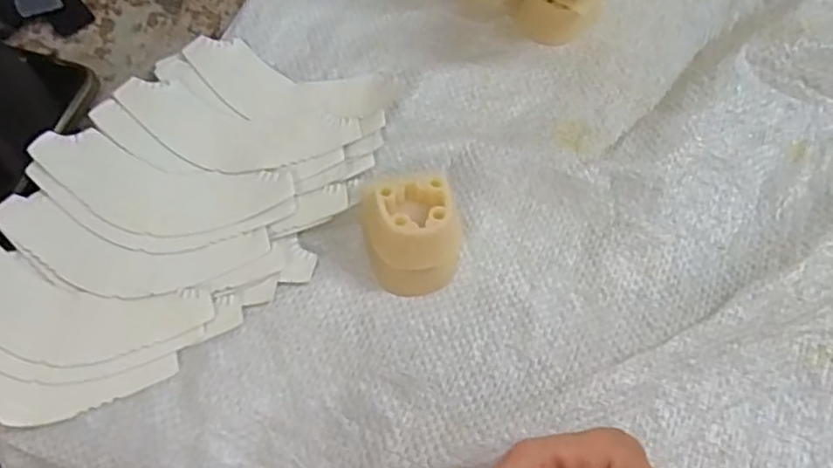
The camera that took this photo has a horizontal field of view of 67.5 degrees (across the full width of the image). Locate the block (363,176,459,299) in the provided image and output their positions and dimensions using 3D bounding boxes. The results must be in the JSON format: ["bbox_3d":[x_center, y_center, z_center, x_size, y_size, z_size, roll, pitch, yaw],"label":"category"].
[{"bbox_3d":[-0.001,0.001,0.266,0.038,0.031,0.041,-10,67,-4],"label":"block"}]

